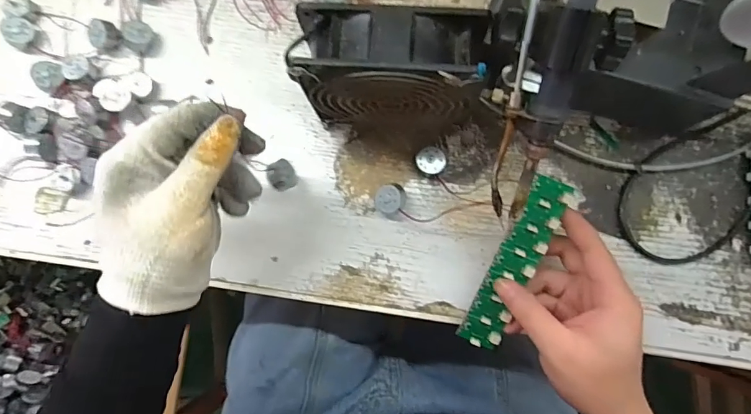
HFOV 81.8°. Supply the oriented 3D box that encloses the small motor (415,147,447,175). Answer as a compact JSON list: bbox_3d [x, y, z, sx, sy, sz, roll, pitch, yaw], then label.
[{"bbox_3d":[0.046,-0.038,0.362,0.024,0.013,0.022,0,85,1],"label":"small motor"}]

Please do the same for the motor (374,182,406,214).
[{"bbox_3d":[0.013,-0.006,0.355,0.024,0.021,0.023,0,85,1],"label":"motor"}]

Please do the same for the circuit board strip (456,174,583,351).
[{"bbox_3d":[0.104,0.045,0.320,0.032,0.006,0.136,24,103,3],"label":"circuit board strip"}]

